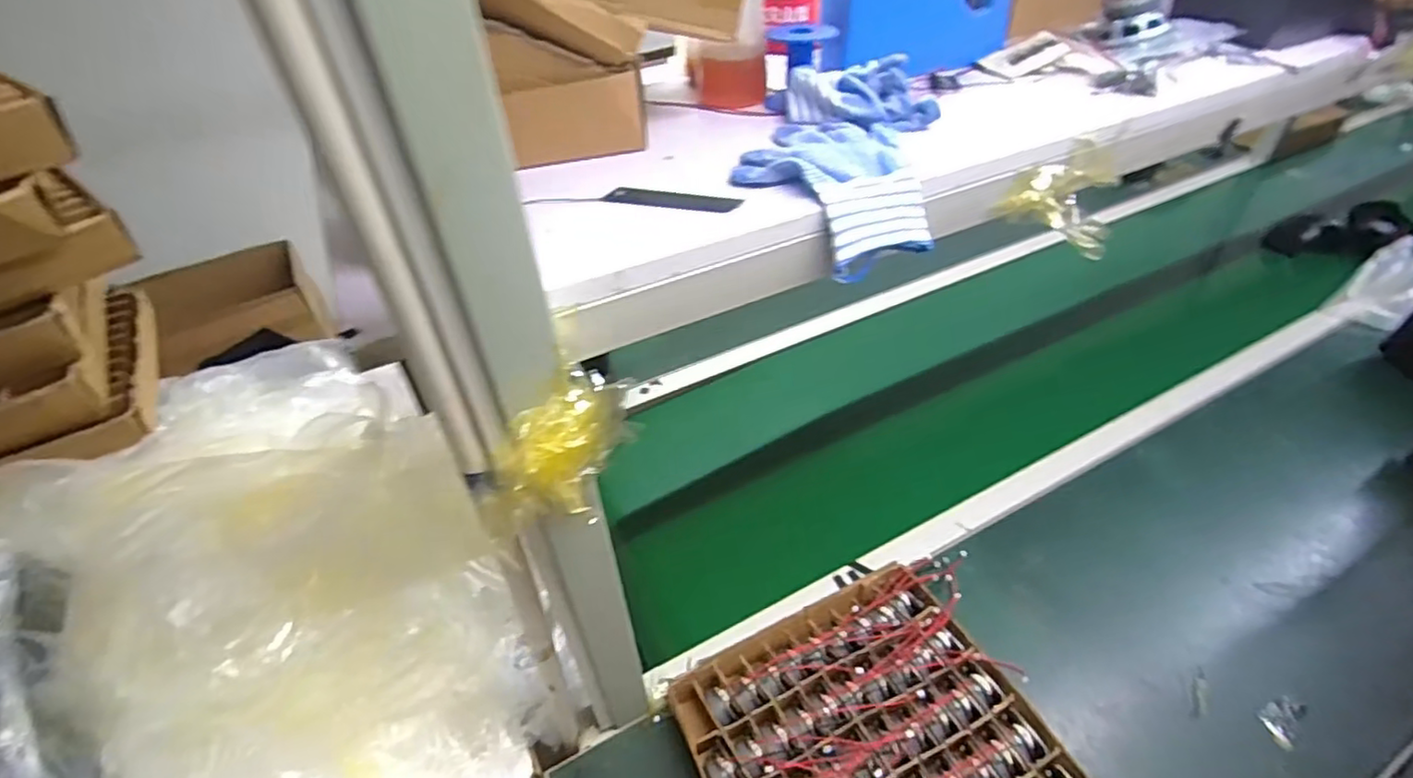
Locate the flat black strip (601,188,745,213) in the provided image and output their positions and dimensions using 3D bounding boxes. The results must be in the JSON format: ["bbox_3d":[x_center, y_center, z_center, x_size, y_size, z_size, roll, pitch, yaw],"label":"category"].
[{"bbox_3d":[-0.024,-0.135,0.457,0.097,0.005,0.022,12,44,16],"label":"flat black strip"}]

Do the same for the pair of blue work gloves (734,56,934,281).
[{"bbox_3d":[0.105,-0.183,0.503,0.144,0.072,0.221,7,43,11],"label":"pair of blue work gloves"}]

